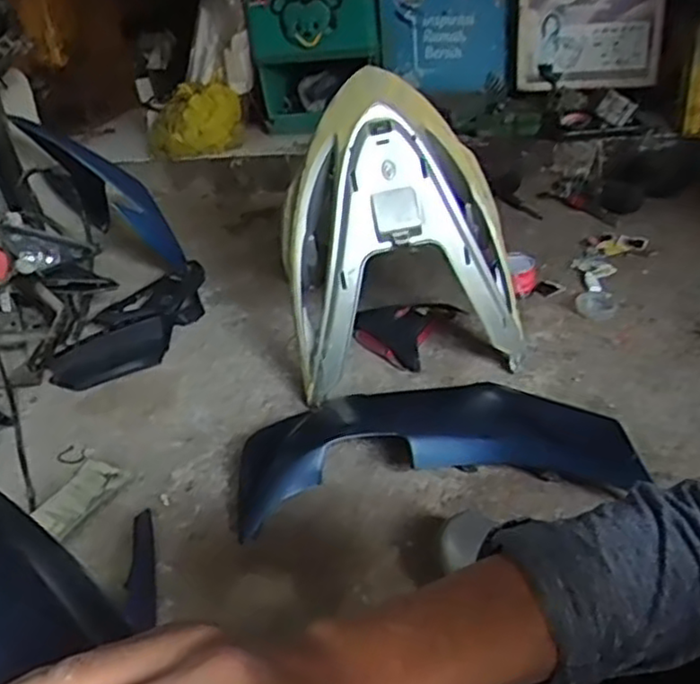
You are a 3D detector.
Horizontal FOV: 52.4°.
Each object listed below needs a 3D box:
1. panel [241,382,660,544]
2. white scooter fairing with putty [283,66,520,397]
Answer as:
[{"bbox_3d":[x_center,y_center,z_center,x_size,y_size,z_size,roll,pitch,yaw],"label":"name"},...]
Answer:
[{"bbox_3d":[0.109,0.148,1.072,0.549,0.085,0.279,-6,29,0],"label":"panel"},{"bbox_3d":[0.087,-0.161,1.174,0.396,0.480,0.153,-5,29,1],"label":"white scooter fairing with putty"}]

